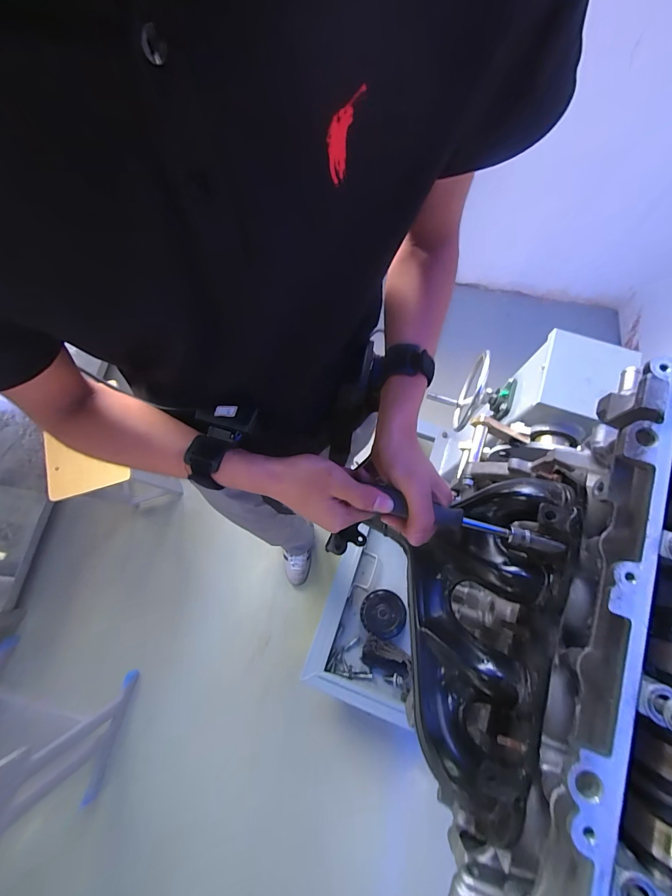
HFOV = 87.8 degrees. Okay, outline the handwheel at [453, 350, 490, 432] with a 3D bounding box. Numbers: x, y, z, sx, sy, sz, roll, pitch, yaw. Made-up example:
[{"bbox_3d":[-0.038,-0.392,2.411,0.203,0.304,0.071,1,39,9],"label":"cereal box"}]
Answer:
[{"bbox_3d":[0.309,-0.129,0.792,0.022,0.211,0.187,18,75,6],"label":"handwheel"}]

